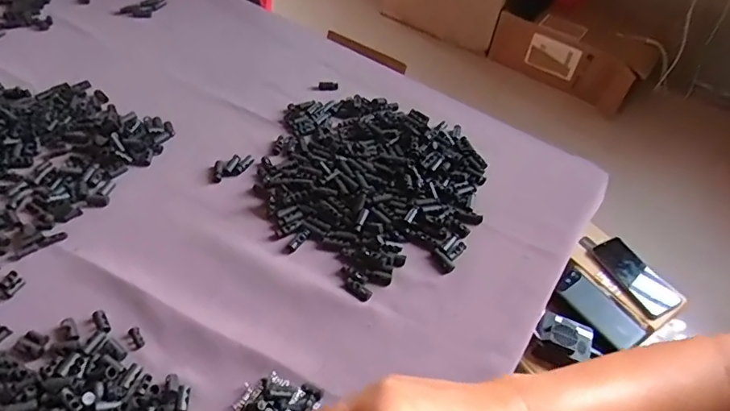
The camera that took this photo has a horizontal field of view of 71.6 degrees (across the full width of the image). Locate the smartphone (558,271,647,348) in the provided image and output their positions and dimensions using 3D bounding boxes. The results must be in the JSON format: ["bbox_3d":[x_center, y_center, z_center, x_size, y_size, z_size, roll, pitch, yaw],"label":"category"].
[{"bbox_3d":[0.386,0.168,0.832,0.066,0.013,0.142,-33,64,-27],"label":"smartphone"}]

